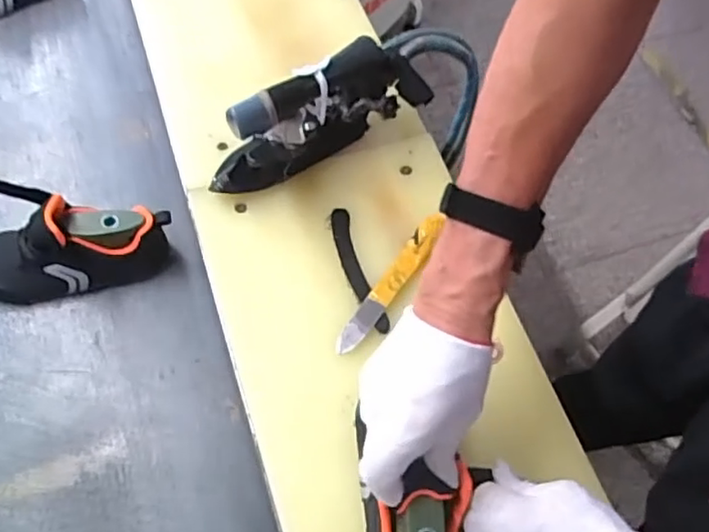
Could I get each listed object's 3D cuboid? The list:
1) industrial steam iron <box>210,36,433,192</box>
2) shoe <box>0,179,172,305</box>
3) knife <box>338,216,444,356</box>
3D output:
[{"bbox_3d":[-0.039,-0.146,0.617,0.226,0.100,0.071,-28,68,-18],"label":"industrial steam iron"},{"bbox_3d":[-0.284,-0.025,0.600,0.193,0.121,0.074,-9,66,-8],"label":"shoe"},{"bbox_3d":[0.037,0.015,0.597,0.026,0.009,0.164,31,67,11],"label":"knife"}]

